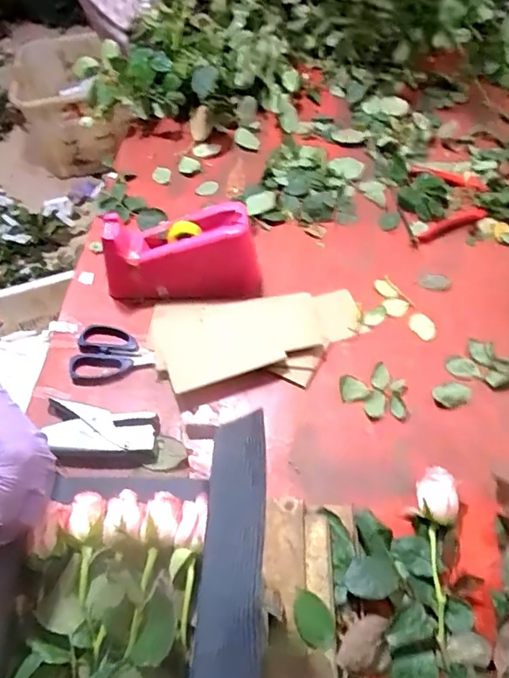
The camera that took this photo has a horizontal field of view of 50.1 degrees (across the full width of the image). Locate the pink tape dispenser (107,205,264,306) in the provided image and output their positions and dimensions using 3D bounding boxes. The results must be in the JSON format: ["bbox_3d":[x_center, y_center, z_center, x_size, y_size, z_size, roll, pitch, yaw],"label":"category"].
[{"bbox_3d":[-0.099,-0.111,0.723,0.199,0.100,0.087,-4,57,1],"label":"pink tape dispenser"}]

